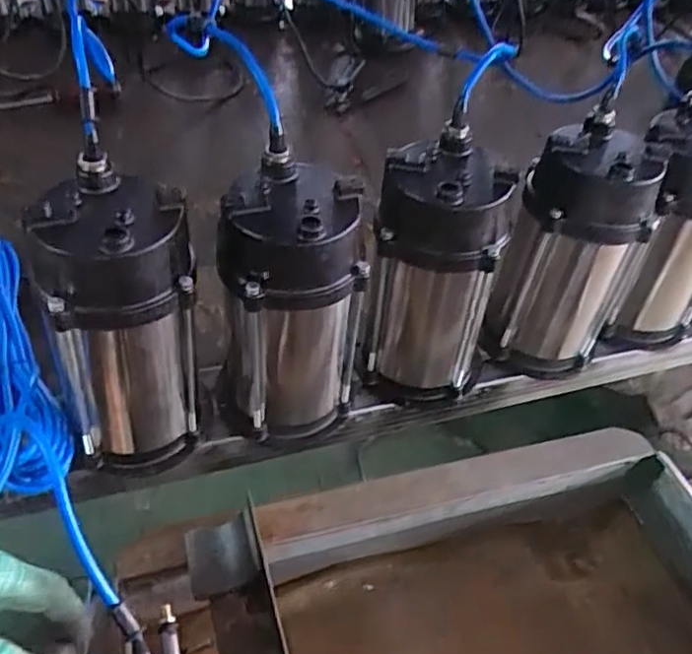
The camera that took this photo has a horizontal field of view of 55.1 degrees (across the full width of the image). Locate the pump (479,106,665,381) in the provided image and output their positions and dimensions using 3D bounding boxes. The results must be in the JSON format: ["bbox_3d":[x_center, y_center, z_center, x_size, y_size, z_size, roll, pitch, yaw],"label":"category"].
[{"bbox_3d":[0.234,-0.074,0.710,0.115,0.254,0.109,6,45,-1],"label":"pump"}]

